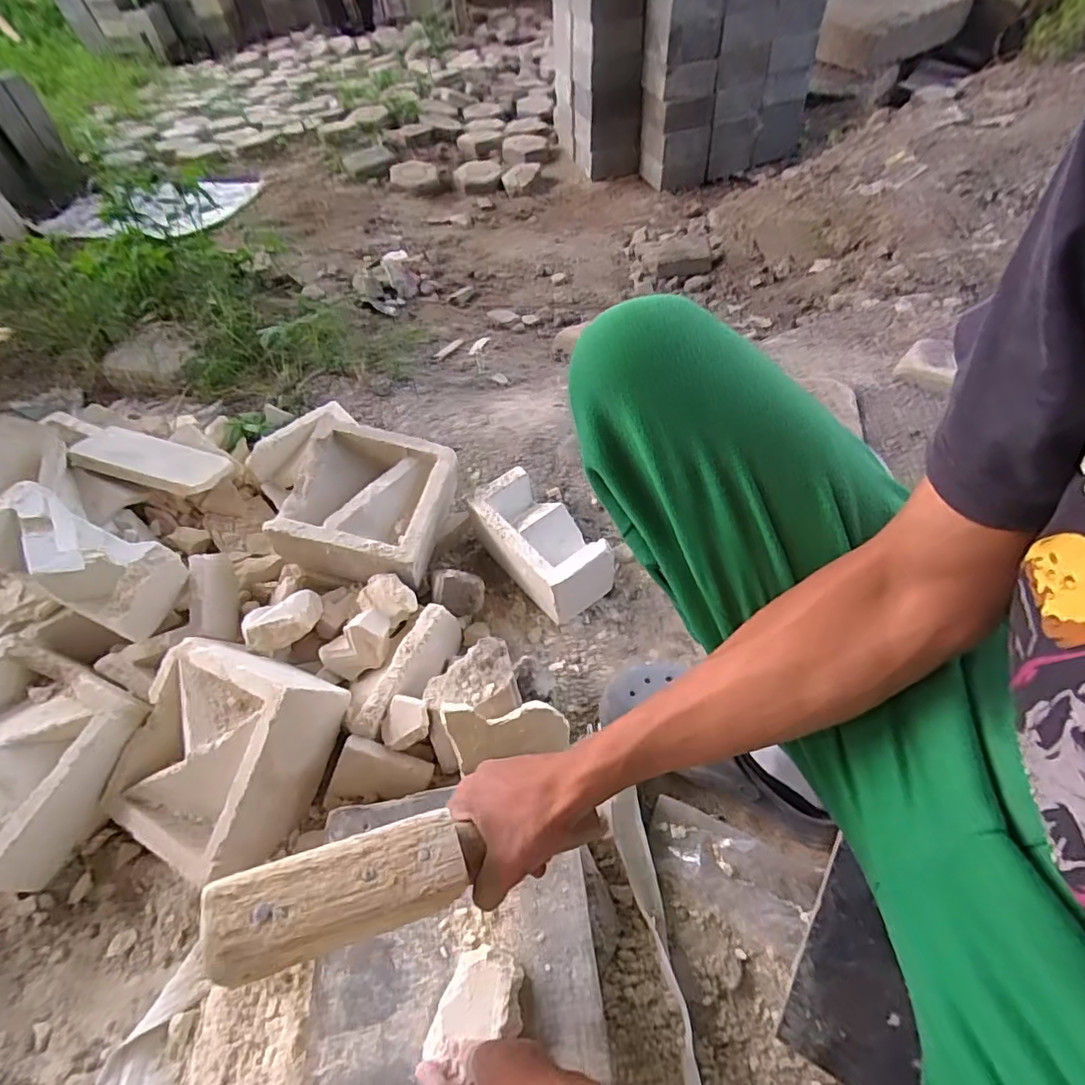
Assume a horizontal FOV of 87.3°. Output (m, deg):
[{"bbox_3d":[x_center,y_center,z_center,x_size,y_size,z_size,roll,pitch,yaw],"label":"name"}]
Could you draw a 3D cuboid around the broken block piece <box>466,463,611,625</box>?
[{"bbox_3d":[-0.006,0.001,0.791,0.104,0.092,0.200,-34,56,-20],"label":"broken block piece"}]

